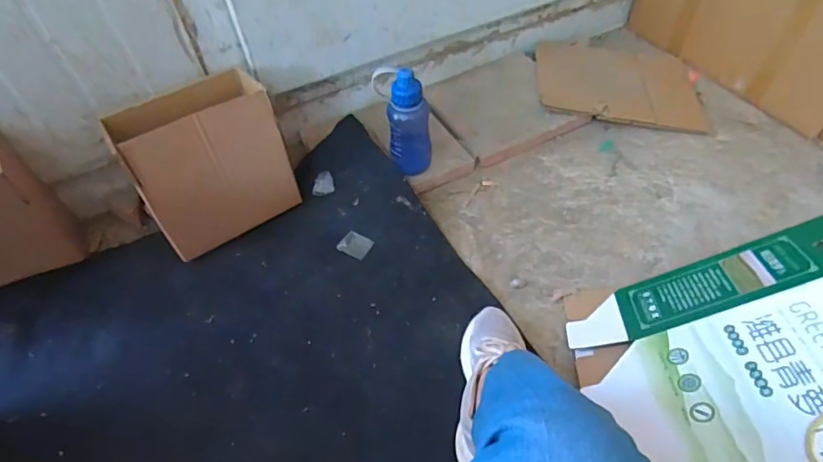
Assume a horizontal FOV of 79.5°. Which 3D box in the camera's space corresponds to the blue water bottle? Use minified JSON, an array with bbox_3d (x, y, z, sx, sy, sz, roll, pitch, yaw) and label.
[{"bbox_3d":[-0.013,-0.205,0.957,0.099,0.232,0.083,-6,51,0],"label":"blue water bottle"}]

